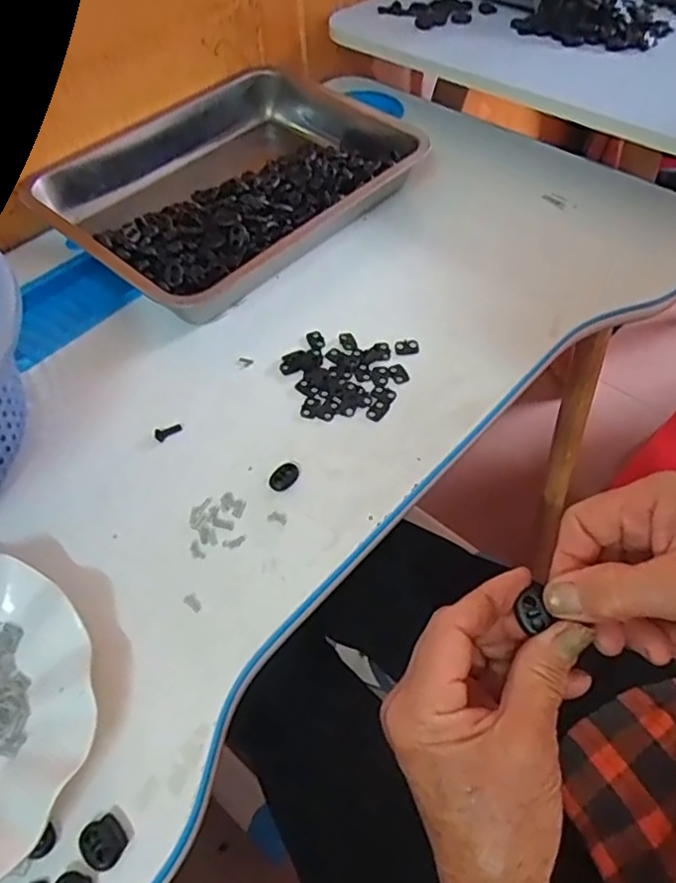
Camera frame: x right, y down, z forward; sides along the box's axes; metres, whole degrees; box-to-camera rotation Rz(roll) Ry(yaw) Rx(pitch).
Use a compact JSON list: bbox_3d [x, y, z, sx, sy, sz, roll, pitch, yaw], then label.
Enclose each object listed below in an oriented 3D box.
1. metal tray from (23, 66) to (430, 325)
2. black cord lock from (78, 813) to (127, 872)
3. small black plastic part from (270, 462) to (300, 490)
[{"bbox_3d":[-0.107,-0.248,0.581,0.263,0.050,0.311,36,63,25],"label":"metal tray"},{"bbox_3d":[-0.110,0.186,0.290,0.019,0.006,0.021,-39,61,-23],"label":"black cord lock"},{"bbox_3d":[-0.035,0.023,0.409,0.015,0.004,0.022,33,62,24],"label":"small black plastic part"}]

